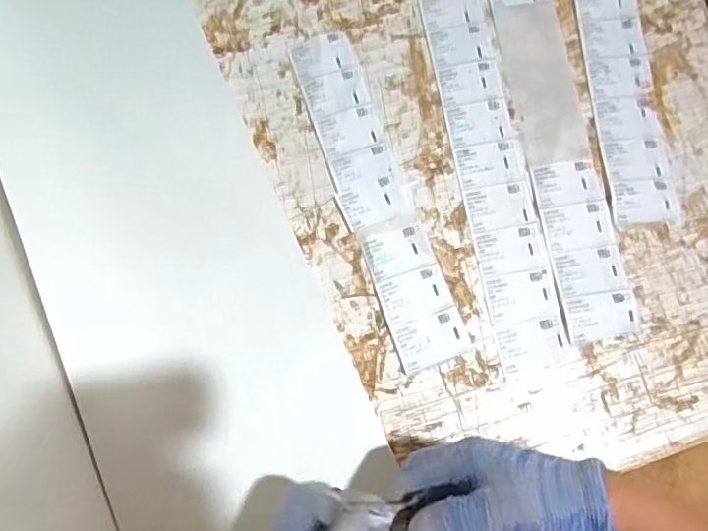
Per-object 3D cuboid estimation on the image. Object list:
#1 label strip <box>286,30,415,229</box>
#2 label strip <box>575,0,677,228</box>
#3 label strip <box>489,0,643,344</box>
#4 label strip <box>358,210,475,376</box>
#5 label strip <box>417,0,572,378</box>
[{"bbox_3d":[-0.003,-0.127,0.514,0.062,0.007,0.194,-17,79,-4],"label":"label strip"},{"bbox_3d":[0.245,-0.173,0.518,0.057,0.006,0.278,-3,78,0],"label":"label strip"},{"bbox_3d":[0.183,-0.117,0.510,0.060,0.005,0.360,-9,76,-1],"label":"label strip"},{"bbox_3d":[0.050,0.021,0.480,0.060,0.005,0.127,-19,79,-4],"label":"label strip"},{"bbox_3d":[0.121,-0.092,0.507,0.059,0.004,0.366,-10,77,0],"label":"label strip"}]

